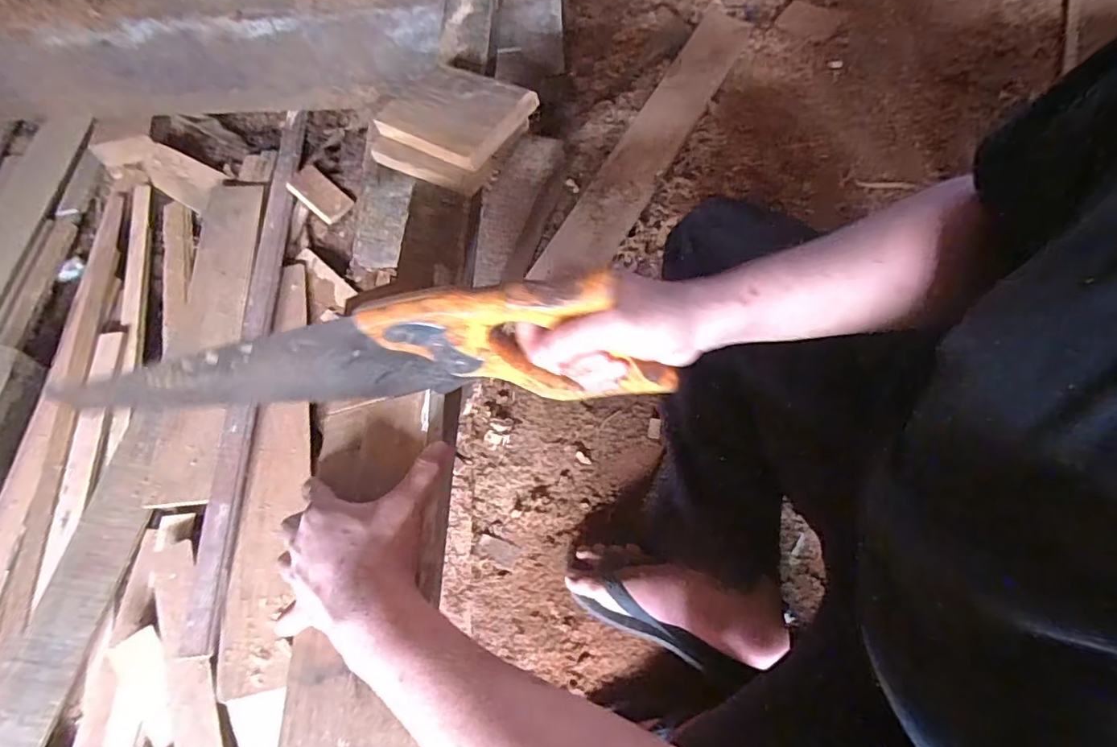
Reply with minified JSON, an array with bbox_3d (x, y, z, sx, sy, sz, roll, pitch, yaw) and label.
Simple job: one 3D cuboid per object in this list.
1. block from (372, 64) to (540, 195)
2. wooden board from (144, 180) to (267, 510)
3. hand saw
[{"bbox_3d":[-0.109,-0.259,0.599,0.138,0.033,0.127,25,68,16],"label":"block"},{"bbox_3d":[-0.535,-0.075,0.875,0.109,0.033,0.547,-5,63,2],"label":"wooden board"},{"bbox_3d":[-0.186,0.001,0.447,0.515,0.125,0.029,-6,65,21],"label":"hand saw"}]

